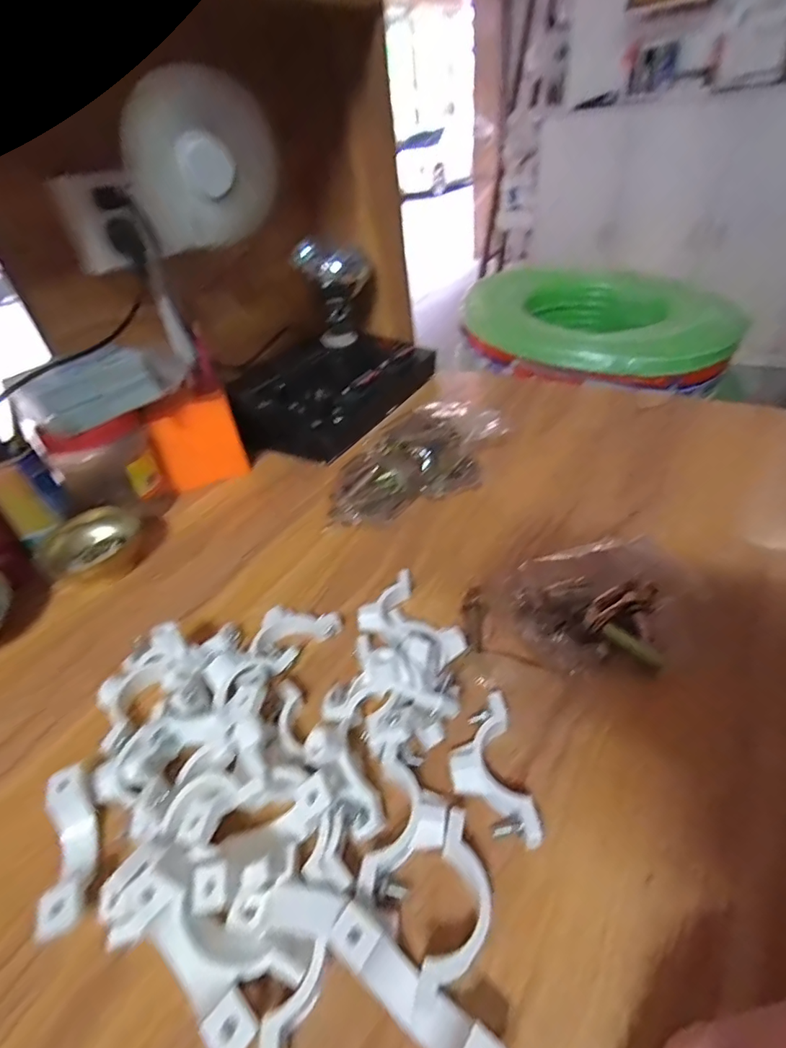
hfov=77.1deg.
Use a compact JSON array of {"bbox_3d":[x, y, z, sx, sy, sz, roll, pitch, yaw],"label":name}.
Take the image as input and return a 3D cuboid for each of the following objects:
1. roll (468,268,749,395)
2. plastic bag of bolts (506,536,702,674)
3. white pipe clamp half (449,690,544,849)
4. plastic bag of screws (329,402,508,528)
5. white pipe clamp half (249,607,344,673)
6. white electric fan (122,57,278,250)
[{"bbox_3d":[0.408,-0.384,0.959,0.457,0.118,0.482,16,44,26],"label":"roll"},{"bbox_3d":[0.155,0.061,0.368,0.137,0.057,0.087,-6,38,2],"label":"plastic bag of bolts"},{"bbox_3d":[0.058,0.150,0.305,0.043,0.018,0.094,-8,38,0],"label":"white pipe clamp half"},{"bbox_3d":[0.029,-0.073,0.546,0.231,0.067,0.099,-27,42,-23],"label":"plastic bag of screws"},{"bbox_3d":[-0.083,0.088,0.403,0.068,0.012,0.054,-33,45,-28],"label":"white pipe clamp half"},{"bbox_3d":[-0.170,-0.325,0.446,0.131,0.124,0.050,-16,39,-10],"label":"white electric fan"}]

